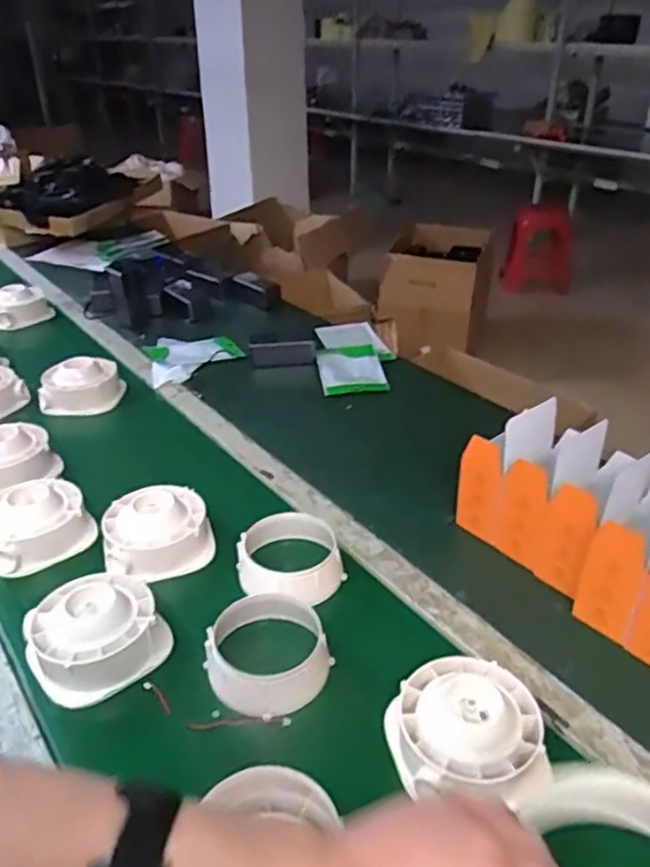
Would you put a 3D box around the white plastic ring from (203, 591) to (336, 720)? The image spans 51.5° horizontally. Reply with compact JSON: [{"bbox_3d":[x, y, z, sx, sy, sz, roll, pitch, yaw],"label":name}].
[{"bbox_3d":[-0.060,0.230,0.716,0.128,0.044,0.126,1,31,0],"label":"white plastic ring"}]

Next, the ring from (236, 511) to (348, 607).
[{"bbox_3d":[-0.042,0.157,0.832,0.123,0.047,0.128,0,32,0],"label":"ring"}]

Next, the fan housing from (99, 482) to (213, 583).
[{"bbox_3d":[-0.217,0.126,0.874,0.132,0.069,0.114,-10,34,-15],"label":"fan housing"}]

